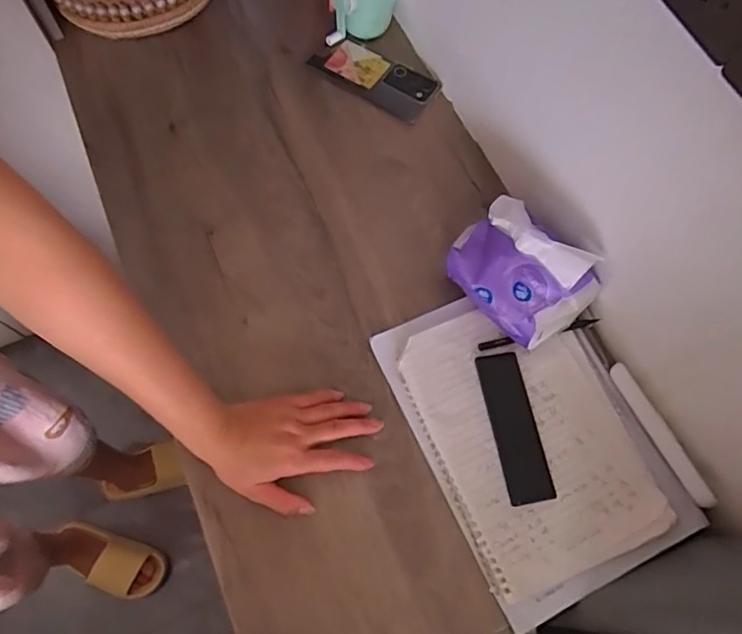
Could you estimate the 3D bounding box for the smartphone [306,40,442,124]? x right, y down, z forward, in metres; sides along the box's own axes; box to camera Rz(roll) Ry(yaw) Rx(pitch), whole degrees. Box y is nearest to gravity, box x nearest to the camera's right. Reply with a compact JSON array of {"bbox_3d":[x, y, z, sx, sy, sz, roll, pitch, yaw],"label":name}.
[{"bbox_3d":[0.001,-0.307,0.675,0.169,0.011,0.070,31,71,11],"label":"smartphone"}]

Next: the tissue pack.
[{"bbox_3d":[0.150,-0.050,0.535,0.102,0.085,0.137,-34,72,-13],"label":"tissue pack"}]

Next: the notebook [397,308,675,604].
[{"bbox_3d":[0.151,0.110,0.514,0.183,0.019,0.253,-21,70,-8],"label":"notebook"}]

